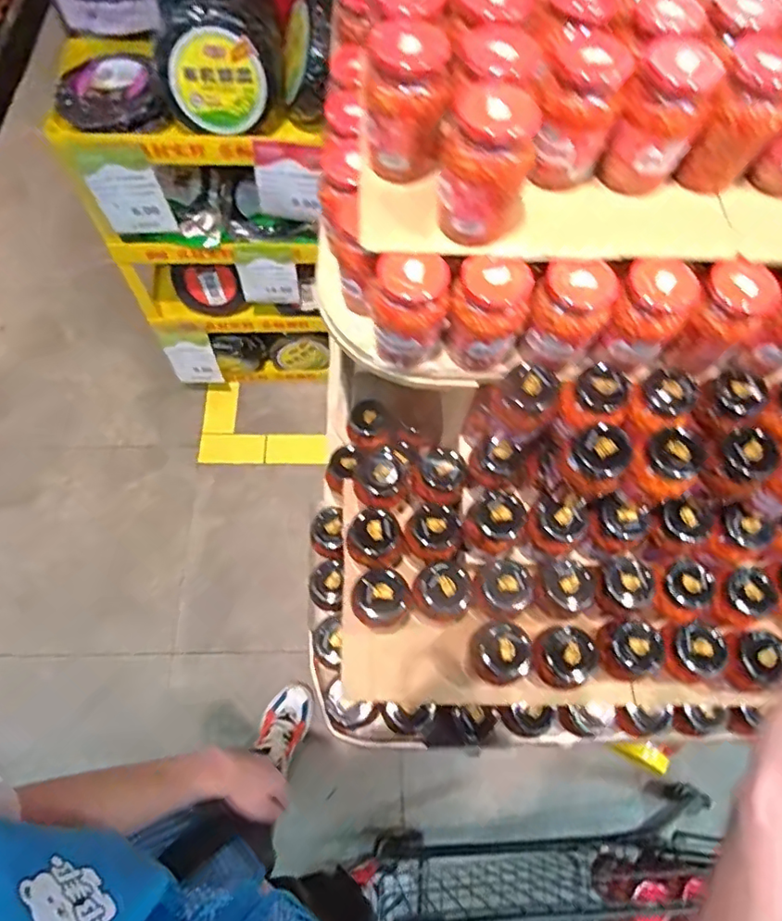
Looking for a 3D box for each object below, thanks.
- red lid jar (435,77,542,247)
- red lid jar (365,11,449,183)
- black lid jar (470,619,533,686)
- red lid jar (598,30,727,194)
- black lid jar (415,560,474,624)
[{"bbox_3d":[0.088,-0.263,0.511,0.076,0.117,0.068,21,67,8],"label":"red lid jar"},{"bbox_3d":[0.013,-0.352,0.547,0.080,0.118,0.082,0,65,-1],"label":"red lid jar"},{"bbox_3d":[0.127,0.220,0.640,0.066,0.087,0.067,0,65,-1],"label":"black lid jar"},{"bbox_3d":[0.263,-0.331,0.550,0.071,0.120,0.060,27,68,11],"label":"red lid jar"},{"bbox_3d":[0.065,0.162,0.675,0.072,0.091,0.067,-18,67,-9],"label":"black lid jar"}]

